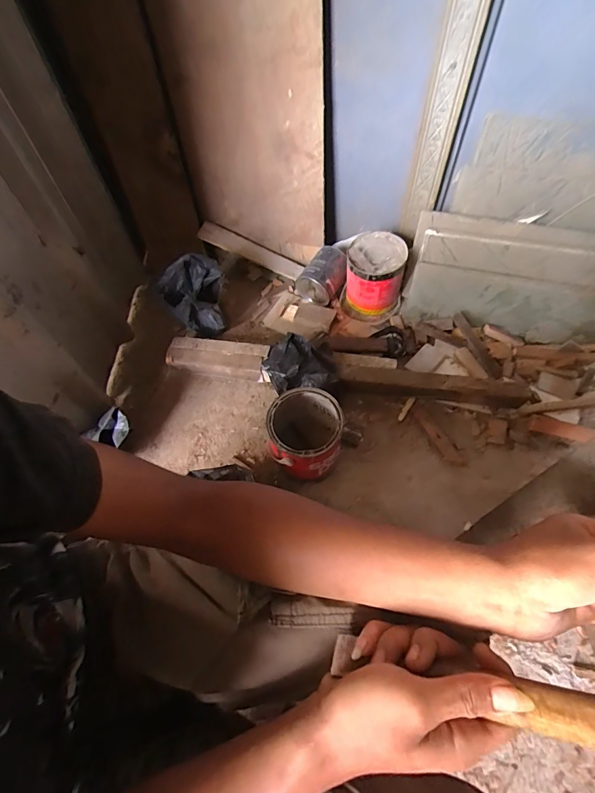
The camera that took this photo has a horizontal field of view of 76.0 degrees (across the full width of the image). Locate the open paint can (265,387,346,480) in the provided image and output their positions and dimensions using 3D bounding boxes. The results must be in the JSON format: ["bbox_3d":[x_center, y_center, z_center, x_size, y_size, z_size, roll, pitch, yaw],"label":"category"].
[{"bbox_3d":[0.018,0.086,0.812,0.139,0.163,0.151,-1,60,2],"label":"open paint can"}]

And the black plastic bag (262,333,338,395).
[{"bbox_3d":[0.006,-0.081,0.871,0.159,0.073,0.120,-5,60,0],"label":"black plastic bag"}]

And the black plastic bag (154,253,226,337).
[{"bbox_3d":[-0.244,-0.238,0.973,0.133,0.214,0.126,26,64,17],"label":"black plastic bag"}]

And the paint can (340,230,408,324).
[{"bbox_3d":[0.208,-0.321,1.027,0.160,0.159,0.186,13,61,10],"label":"paint can"}]

